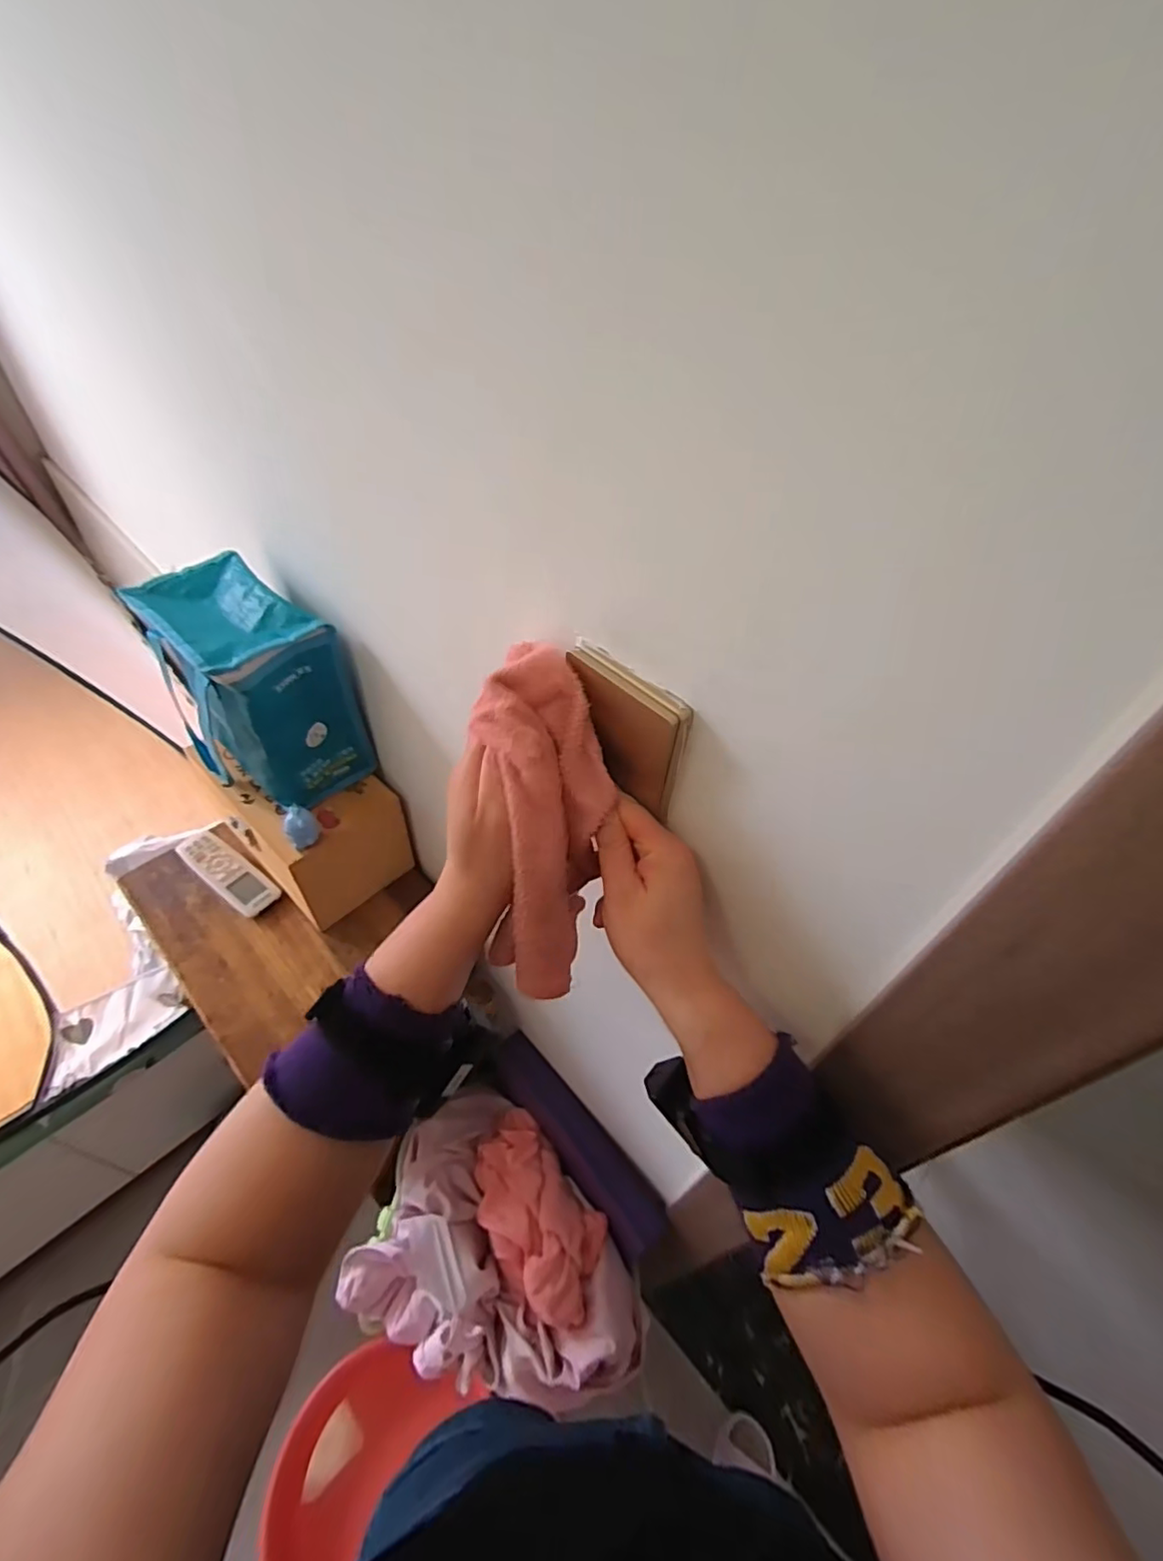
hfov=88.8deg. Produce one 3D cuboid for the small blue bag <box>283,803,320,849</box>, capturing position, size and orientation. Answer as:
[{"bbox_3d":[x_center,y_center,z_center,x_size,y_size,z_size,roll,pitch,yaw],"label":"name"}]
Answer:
[{"bbox_3d":[-0.314,0.050,0.665,0.034,0.048,0.025,-20,51,-23],"label":"small blue bag"}]

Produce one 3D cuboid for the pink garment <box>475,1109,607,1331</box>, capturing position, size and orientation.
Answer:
[{"bbox_3d":[-0.063,0.572,0.786,0.132,0.053,0.231,-29,55,-29],"label":"pink garment"}]

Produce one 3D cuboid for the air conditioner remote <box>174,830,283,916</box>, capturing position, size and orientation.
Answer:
[{"bbox_3d":[-0.473,0.123,0.795,0.158,0.022,0.054,30,51,22],"label":"air conditioner remote"}]

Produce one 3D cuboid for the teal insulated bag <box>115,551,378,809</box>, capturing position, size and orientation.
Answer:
[{"bbox_3d":[-0.373,-0.100,0.678,0.197,0.216,0.135,28,50,20],"label":"teal insulated bag"}]

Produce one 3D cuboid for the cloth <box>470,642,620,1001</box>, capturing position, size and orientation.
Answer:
[{"bbox_3d":[-0.021,0.030,0.348,0.072,0.208,0.037,-1,8,-6],"label":"cloth"}]

